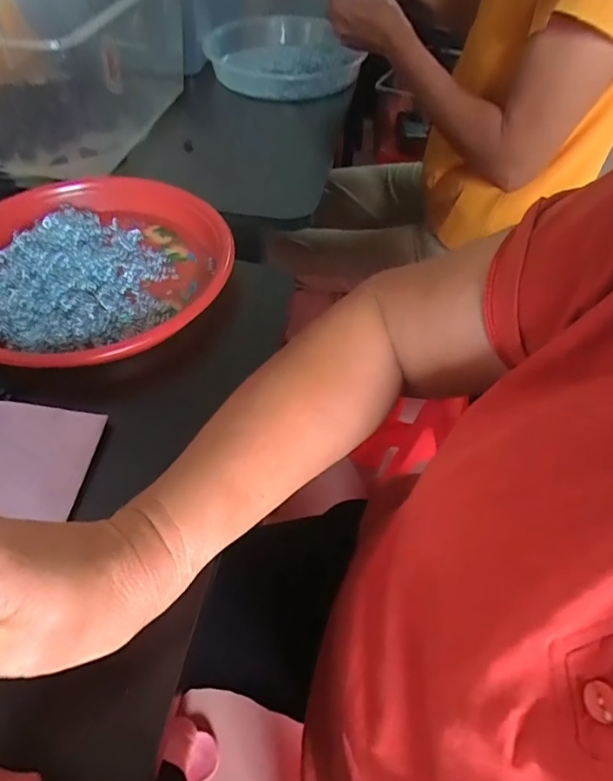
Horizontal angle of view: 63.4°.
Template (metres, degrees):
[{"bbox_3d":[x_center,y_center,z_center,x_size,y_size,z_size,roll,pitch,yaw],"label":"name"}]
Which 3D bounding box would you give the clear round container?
[{"bbox_3d":[-0.029,-0.474,0.693,0.209,0.055,0.189,9,52,5],"label":"clear round container"}]

